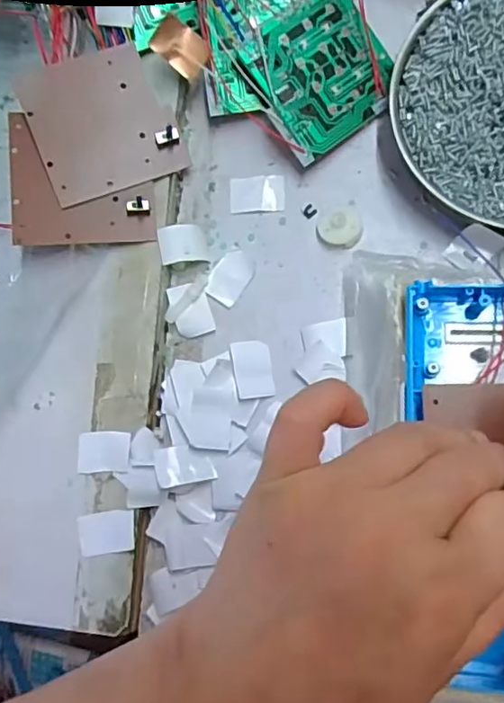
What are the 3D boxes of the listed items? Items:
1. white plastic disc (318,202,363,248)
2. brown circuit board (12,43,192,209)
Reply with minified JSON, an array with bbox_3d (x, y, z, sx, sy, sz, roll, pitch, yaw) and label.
[{"bbox_3d":[0.046,-0.067,0.301,0.023,0.008,0.024,-1,81,10],"label":"white plastic disc"},{"bbox_3d":[-0.080,-0.122,0.307,0.072,0.005,0.072,-22,93,-8],"label":"brown circuit board"}]

